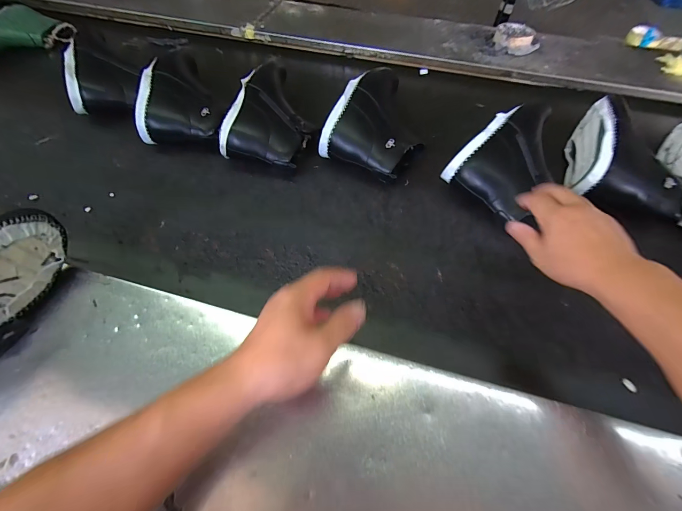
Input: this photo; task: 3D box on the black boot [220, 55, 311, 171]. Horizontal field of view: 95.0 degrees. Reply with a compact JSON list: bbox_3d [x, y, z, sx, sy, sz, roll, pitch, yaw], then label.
[{"bbox_3d":[-0.123,-0.279,0.589,0.142,0.079,0.275,6,58,2],"label":"black boot"}]

